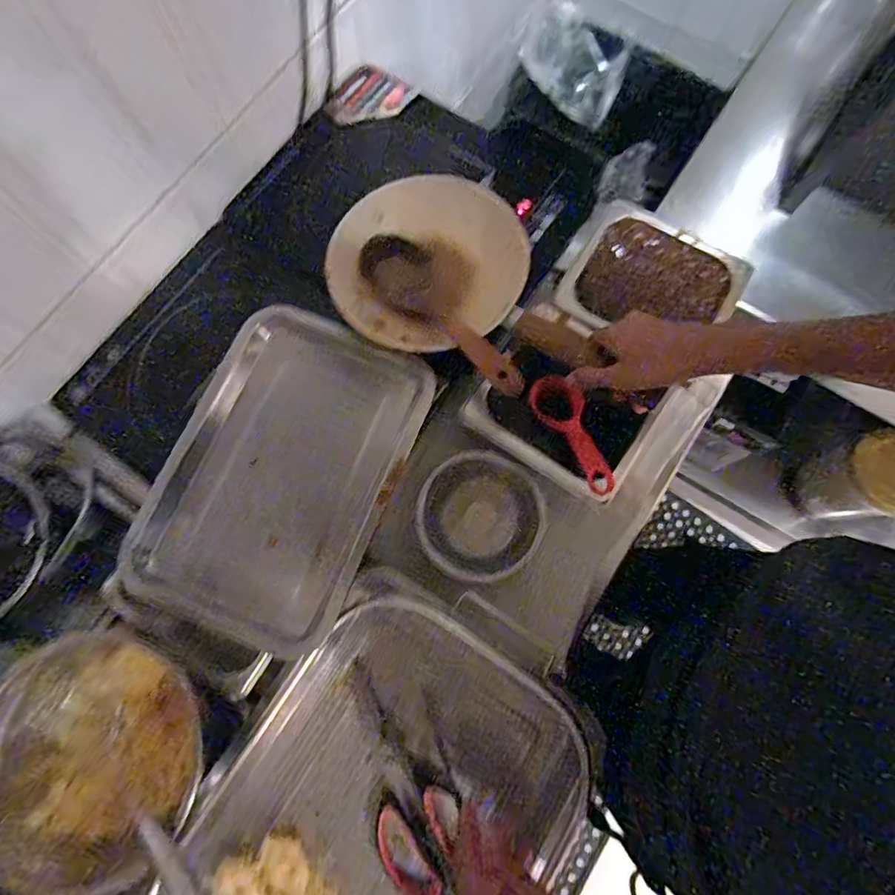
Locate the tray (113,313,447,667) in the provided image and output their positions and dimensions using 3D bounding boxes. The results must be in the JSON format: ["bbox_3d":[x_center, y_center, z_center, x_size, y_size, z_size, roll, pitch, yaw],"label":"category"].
[{"bbox_3d":[-0.166,0.021,0.526,0.212,0.054,0.306,23,77,7],"label":"tray"}]

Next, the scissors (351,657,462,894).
[{"bbox_3d":[-0.045,0.321,0.511,0.081,0.008,0.220,-20,75,-5],"label":"scissors"}]

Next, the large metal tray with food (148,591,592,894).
[{"bbox_3d":[-0.064,0.351,0.482,0.300,0.065,0.391,35,78,9],"label":"large metal tray with food"}]

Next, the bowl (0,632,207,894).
[{"bbox_3d":[-0.327,0.280,0.468,0.208,0.078,0.169,39,79,10],"label":"bowl"}]

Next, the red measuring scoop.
[{"bbox_3d":[0.130,-0.016,0.520,0.042,0.018,0.126,-32,77,-7],"label":"red measuring scoop"}]

